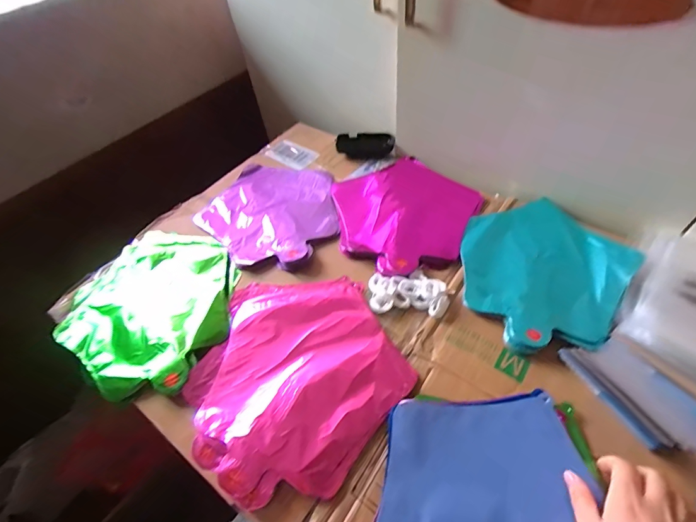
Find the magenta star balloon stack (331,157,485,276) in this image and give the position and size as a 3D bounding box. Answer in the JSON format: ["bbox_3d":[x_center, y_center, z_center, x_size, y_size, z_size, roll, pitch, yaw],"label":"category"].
[{"bbox_3d":[0.094,-0.085,0.591,0.232,0.020,0.232,-20,53,-10],"label":"magenta star balloon stack"}]

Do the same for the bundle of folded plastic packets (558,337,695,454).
[{"bbox_3d":[0.308,0.138,0.388,0.078,0.011,0.137,-31,56,-18],"label":"bundle of folded plastic packets"}]

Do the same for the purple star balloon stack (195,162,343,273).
[{"bbox_3d":[-0.124,-0.090,0.616,0.241,0.019,0.224,30,61,25],"label":"purple star balloon stack"}]

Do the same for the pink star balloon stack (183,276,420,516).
[{"bbox_3d":[-0.067,0.126,0.435,0.239,0.013,0.259,-24,54,-13],"label":"pink star balloon stack"}]

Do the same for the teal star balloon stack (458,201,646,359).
[{"bbox_3d":[0.258,0.003,0.492,0.204,0.016,0.253,30,61,26],"label":"teal star balloon stack"}]

